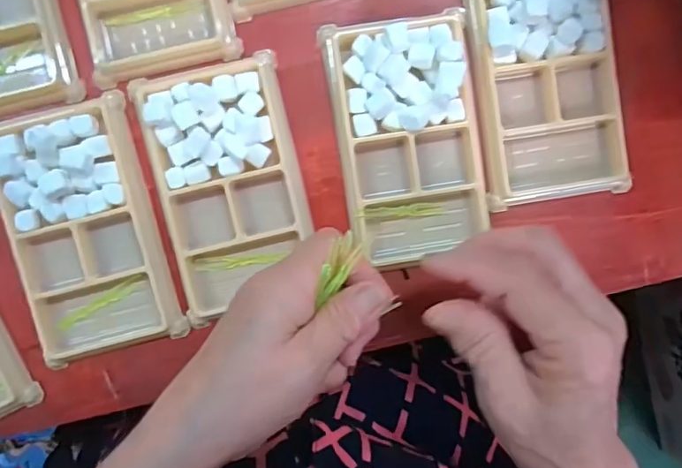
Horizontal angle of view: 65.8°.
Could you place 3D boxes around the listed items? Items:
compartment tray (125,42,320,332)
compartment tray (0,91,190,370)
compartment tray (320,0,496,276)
[{"bbox_3d":[-0.060,-0.025,0.286,0.077,0.015,0.133,-13,94,0],"label":"compartment tray"},{"bbox_3d":[-0.138,-0.001,0.284,0.076,0.015,0.135,-12,94,0],"label":"compartment tray"},{"bbox_3d":[0.039,-0.050,0.288,0.078,0.020,0.129,-10,94,-1],"label":"compartment tray"}]

